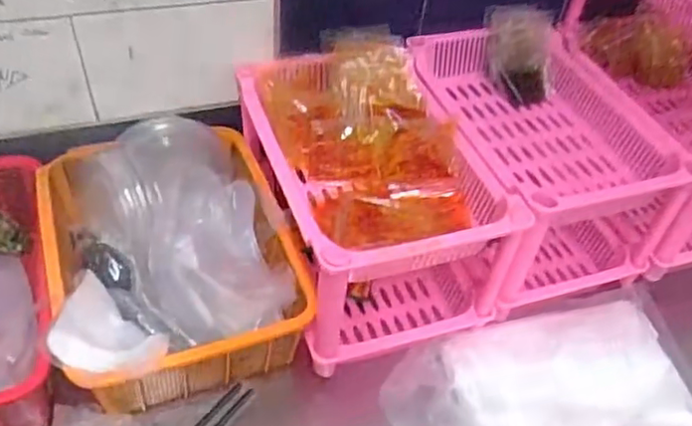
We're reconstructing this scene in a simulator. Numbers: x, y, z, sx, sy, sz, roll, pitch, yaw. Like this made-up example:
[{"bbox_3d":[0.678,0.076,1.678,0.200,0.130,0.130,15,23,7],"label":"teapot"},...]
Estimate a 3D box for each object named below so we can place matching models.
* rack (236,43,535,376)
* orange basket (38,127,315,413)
[{"bbox_3d":[0.017,-0.014,0.680,0.197,0.192,0.298,-12,48,-18],"label":"rack"},{"bbox_3d":[-0.175,0.038,0.631,0.217,0.113,0.284,-14,49,-20],"label":"orange basket"}]

